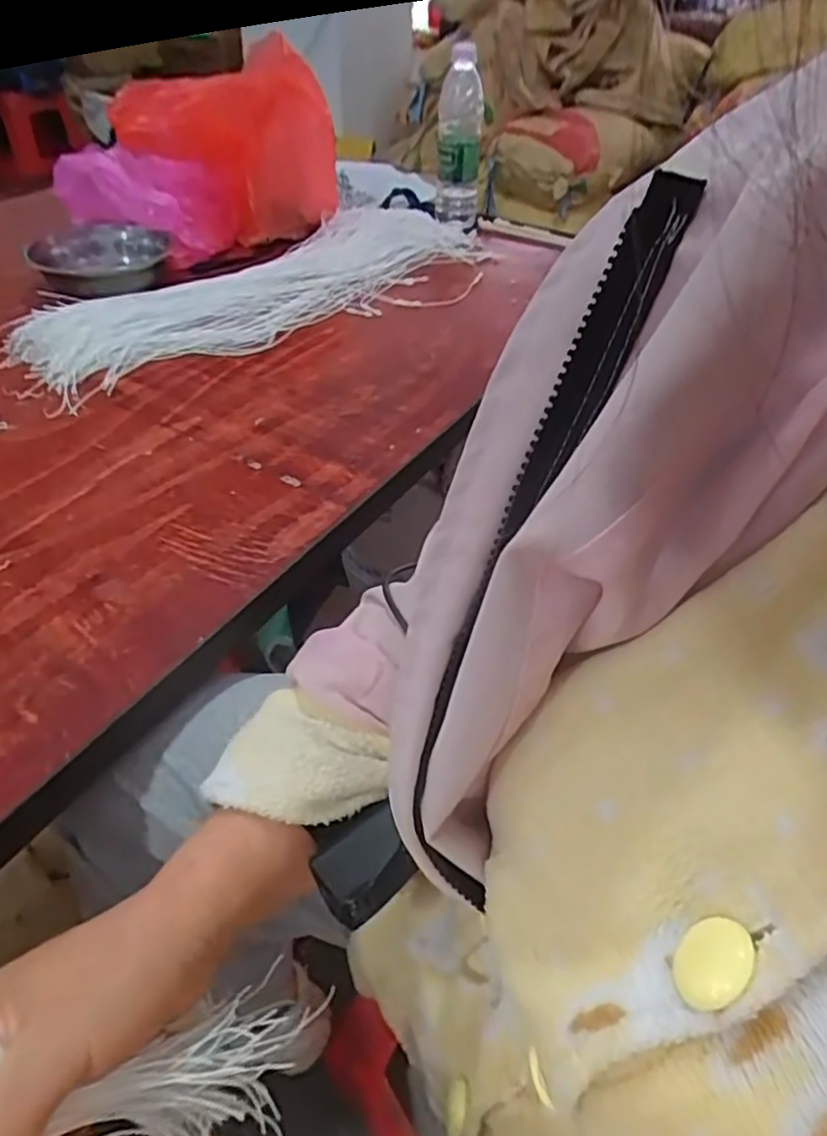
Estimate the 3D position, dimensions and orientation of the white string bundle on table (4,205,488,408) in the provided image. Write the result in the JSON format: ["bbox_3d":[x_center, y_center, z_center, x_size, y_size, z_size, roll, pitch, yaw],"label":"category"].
[{"bbox_3d":[-0.152,-0.346,0.798,0.205,0.021,0.635,28,47,22],"label":"white string bundle on table"}]

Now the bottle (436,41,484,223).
[{"bbox_3d":[0.067,-0.616,0.953,0.063,0.201,0.061,6,43,0],"label":"bottle"}]

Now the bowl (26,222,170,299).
[{"bbox_3d":[-0.360,-0.360,0.771,0.142,0.030,0.166,-8,44,-14],"label":"bowl"}]

